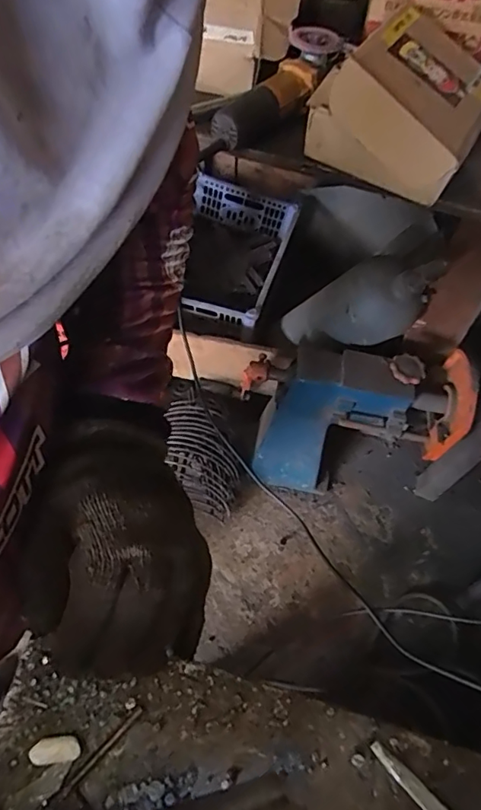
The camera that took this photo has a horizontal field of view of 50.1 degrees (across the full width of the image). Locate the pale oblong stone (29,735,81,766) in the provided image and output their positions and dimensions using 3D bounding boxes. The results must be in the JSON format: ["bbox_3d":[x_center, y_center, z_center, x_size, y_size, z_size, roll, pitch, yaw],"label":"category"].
[{"bbox_3d":[-0.097,0.180,0.269,0.024,0.007,0.012,-4,59,-7],"label":"pale oblong stone"}]

